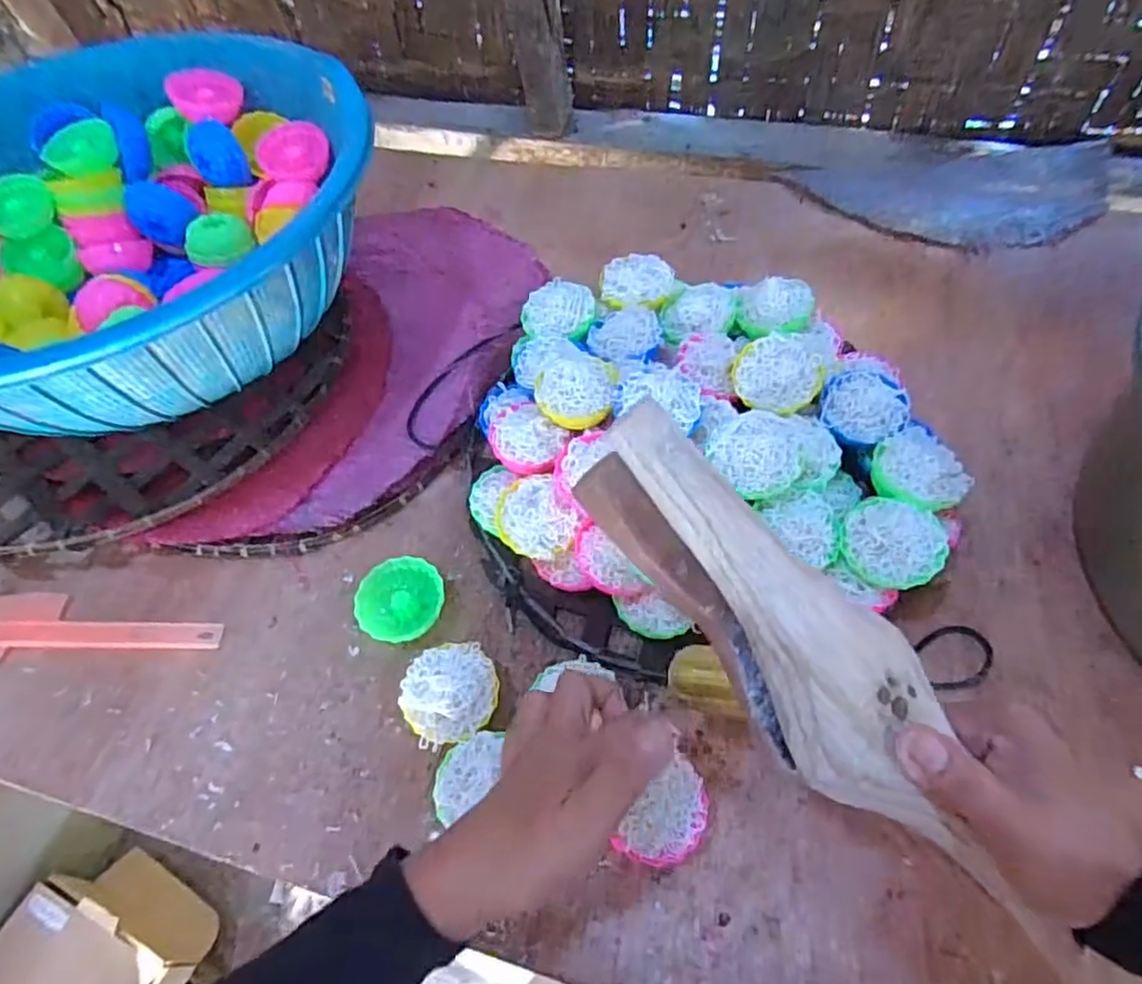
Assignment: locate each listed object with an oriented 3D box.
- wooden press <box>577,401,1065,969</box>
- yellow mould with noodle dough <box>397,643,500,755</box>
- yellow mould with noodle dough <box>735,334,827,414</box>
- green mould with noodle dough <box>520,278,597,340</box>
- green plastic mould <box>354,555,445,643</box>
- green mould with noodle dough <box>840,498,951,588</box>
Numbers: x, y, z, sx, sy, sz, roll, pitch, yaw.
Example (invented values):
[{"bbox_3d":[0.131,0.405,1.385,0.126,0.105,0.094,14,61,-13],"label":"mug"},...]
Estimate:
[{"bbox_3d":[0.077,0.048,0.251,0.058,0.045,0.191,-41,91,-20],"label":"wooden press"},{"bbox_3d":[-0.077,0.134,0.429,0.061,0.039,0.060,-2,58,3],"label":"yellow mould with noodle dough"},{"bbox_3d":[0.151,-0.087,0.479,0.060,0.020,0.059,-20,66,13],"label":"yellow mould with noodle dough"},{"bbox_3d":[-0.011,-0.147,0.533,0.058,0.021,0.049,3,58,8],"label":"green mould with noodle dough"},{"bbox_3d":[-0.121,0.079,0.473,0.057,0.028,0.061,-2,58,3],"label":"green plastic mould"},{"bbox_3d":[0.206,0.032,0.421,0.061,0.021,0.053,31,65,23],"label":"green mould with noodle dough"}]

